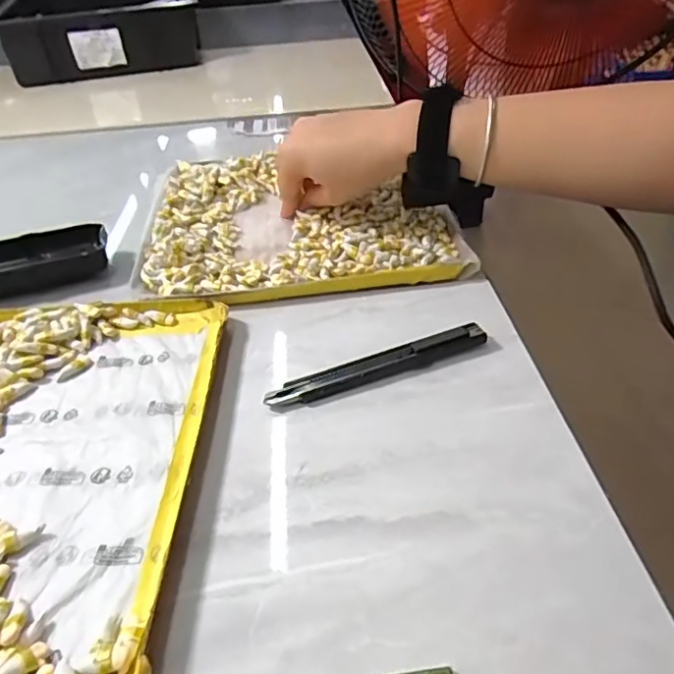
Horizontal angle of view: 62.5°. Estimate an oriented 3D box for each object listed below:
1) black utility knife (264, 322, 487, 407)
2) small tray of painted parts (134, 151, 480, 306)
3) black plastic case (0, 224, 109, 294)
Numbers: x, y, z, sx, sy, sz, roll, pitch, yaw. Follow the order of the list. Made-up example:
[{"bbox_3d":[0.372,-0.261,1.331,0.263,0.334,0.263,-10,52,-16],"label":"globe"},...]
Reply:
[{"bbox_3d":[0.025,0.017,0.317,0.131,0.011,0.017,-15,42,-14],"label":"black utility knife"},{"bbox_3d":[-0.035,-0.102,0.459,0.233,0.019,0.221,-7,41,-5],"label":"small tray of painted parts"},{"bbox_3d":[-0.230,-0.056,0.420,0.108,0.024,0.052,-18,43,-17],"label":"black plastic case"}]

